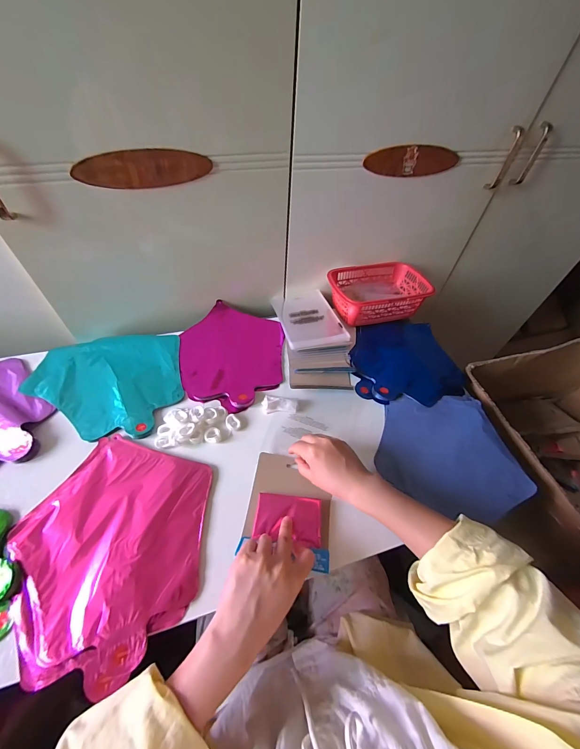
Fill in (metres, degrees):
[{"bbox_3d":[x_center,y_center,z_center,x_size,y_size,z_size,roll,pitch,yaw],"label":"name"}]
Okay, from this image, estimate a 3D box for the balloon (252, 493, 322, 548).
[{"bbox_3d":[-0.002,0.196,0.406,0.088,0.008,0.062,6,52,0],"label":"balloon"}]

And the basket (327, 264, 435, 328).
[{"bbox_3d":[0.194,-0.190,0.679,0.220,0.065,0.149,-15,55,-16],"label":"basket"}]

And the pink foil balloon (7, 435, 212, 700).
[{"bbox_3d":[-0.226,0.209,0.375,0.225,0.008,0.250,5,52,0],"label":"pink foil balloon"}]

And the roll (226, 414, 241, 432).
[{"bbox_3d":[-0.093,0.079,0.488,0.024,0.009,0.028,-7,53,-10],"label":"roll"}]

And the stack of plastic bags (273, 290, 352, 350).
[{"bbox_3d":[0.038,-0.128,0.652,0.123,0.019,0.191,-11,54,-13],"label":"stack of plastic bags"}]

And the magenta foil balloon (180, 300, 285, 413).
[{"bbox_3d":[-0.109,-0.047,0.580,0.199,0.016,0.251,-9,53,-11],"label":"magenta foil balloon"}]

